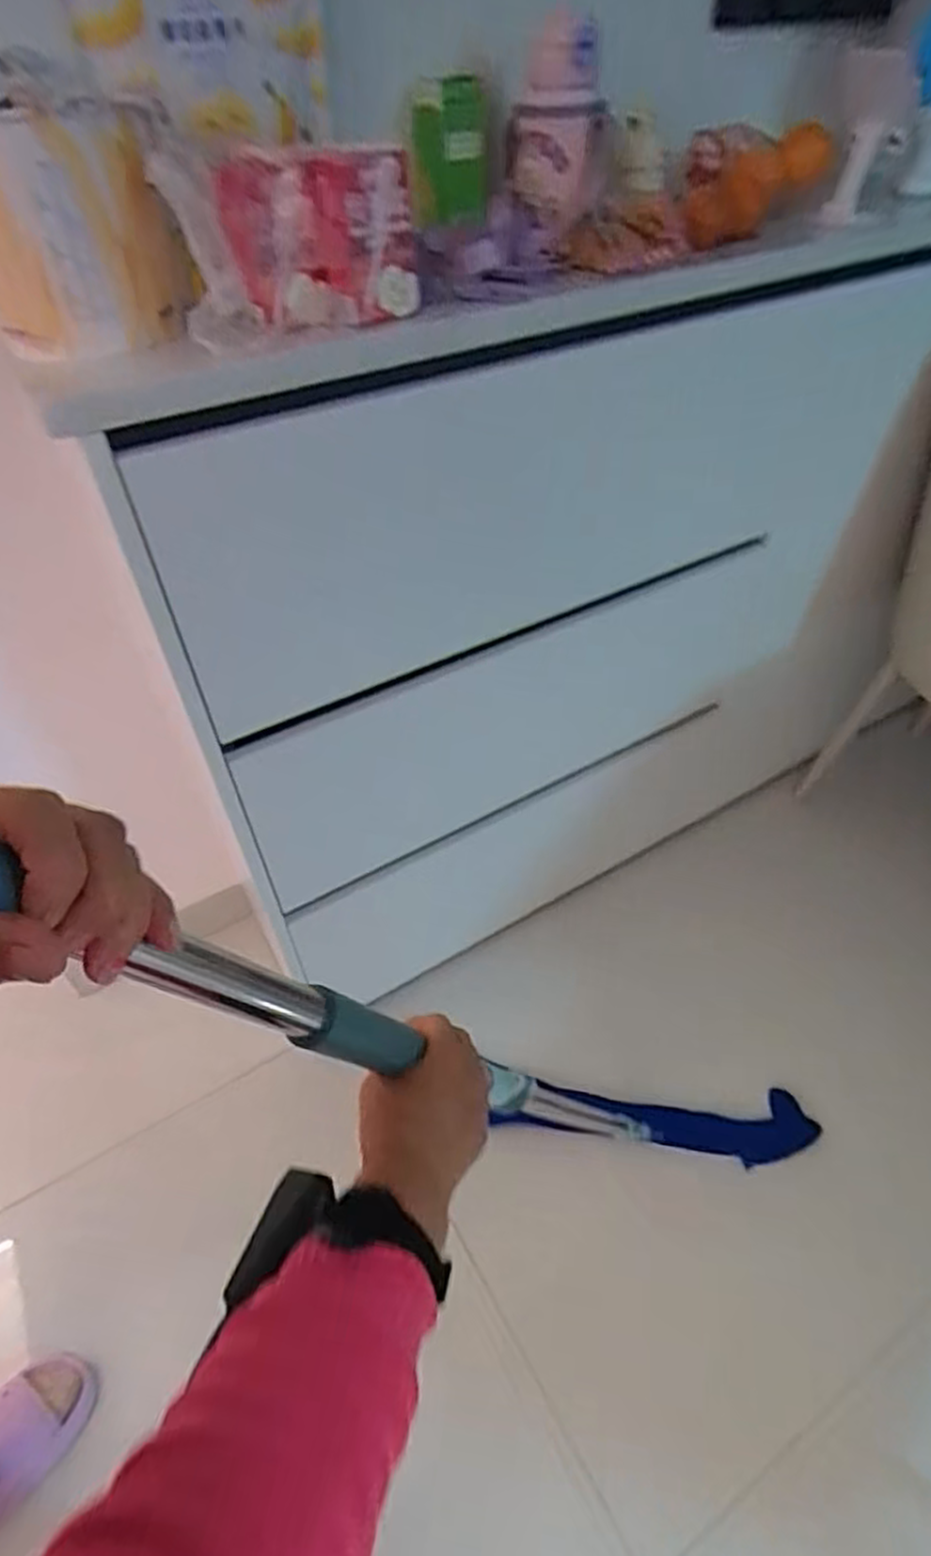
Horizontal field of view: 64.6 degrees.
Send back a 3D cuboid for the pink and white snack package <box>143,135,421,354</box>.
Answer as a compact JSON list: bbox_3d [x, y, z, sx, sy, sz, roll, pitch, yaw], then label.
[{"bbox_3d":[-0.129,-0.402,0.555,0.176,0.112,0.083,-32,52,-26],"label":"pink and white snack package"}]

